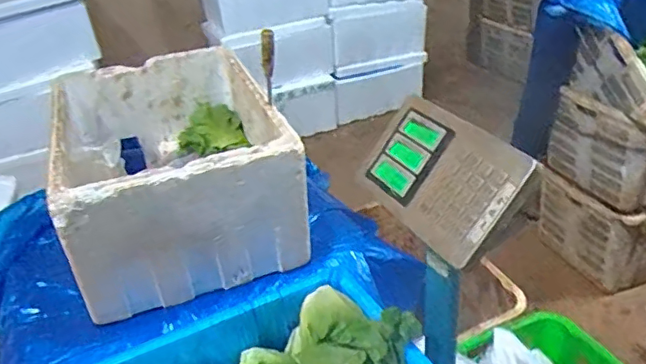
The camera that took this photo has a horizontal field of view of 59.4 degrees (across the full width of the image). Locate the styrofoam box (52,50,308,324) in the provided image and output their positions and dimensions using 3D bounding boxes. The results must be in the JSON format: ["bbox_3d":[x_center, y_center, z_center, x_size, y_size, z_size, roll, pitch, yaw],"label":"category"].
[{"bbox_3d":[-0.326,-0.046,1.258,0.429,0.282,0.593,-15,33,-13],"label":"styrofoam box"}]

